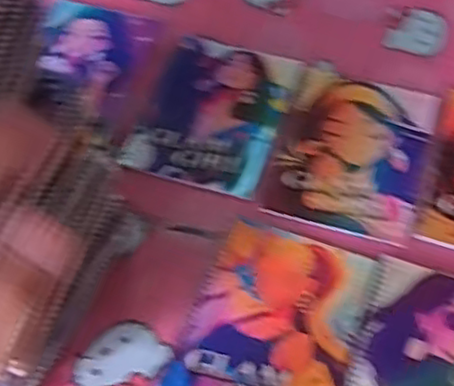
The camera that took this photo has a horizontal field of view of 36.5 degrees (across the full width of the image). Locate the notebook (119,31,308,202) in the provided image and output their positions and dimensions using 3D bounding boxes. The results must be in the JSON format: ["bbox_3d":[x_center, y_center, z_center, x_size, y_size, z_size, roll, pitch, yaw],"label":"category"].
[{"bbox_3d":[-0.012,-0.092,0.767,0.150,0.011,0.199,15,59,12],"label":"notebook"}]

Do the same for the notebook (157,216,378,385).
[{"bbox_3d":[0.041,0.122,0.628,0.146,0.015,0.189,20,59,12],"label":"notebook"}]

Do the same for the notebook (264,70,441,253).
[{"bbox_3d":[0.134,-0.047,0.731,0.151,0.009,0.206,13,59,11],"label":"notebook"}]

